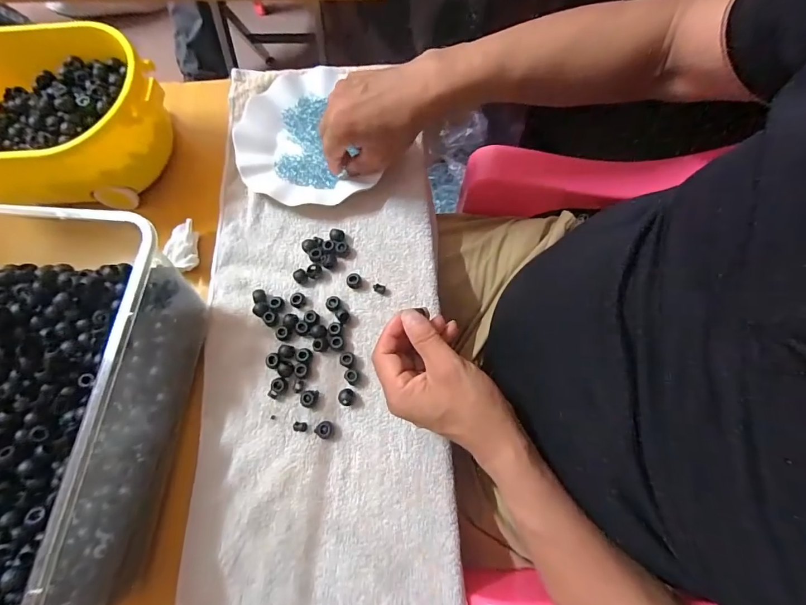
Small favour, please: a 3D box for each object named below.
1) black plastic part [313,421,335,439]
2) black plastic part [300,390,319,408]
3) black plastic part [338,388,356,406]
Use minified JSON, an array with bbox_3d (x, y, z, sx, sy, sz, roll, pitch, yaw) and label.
[{"bbox_3d":[-0.071,0.116,0.362,0.014,0.010,0.015,-1,71,2],"label":"black plastic part"},{"bbox_3d":[-0.088,0.089,0.371,0.014,0.009,0.017,13,72,7],"label":"black plastic part"},{"bbox_3d":[-0.052,0.088,0.370,0.015,0.010,0.015,-1,71,2],"label":"black plastic part"}]

